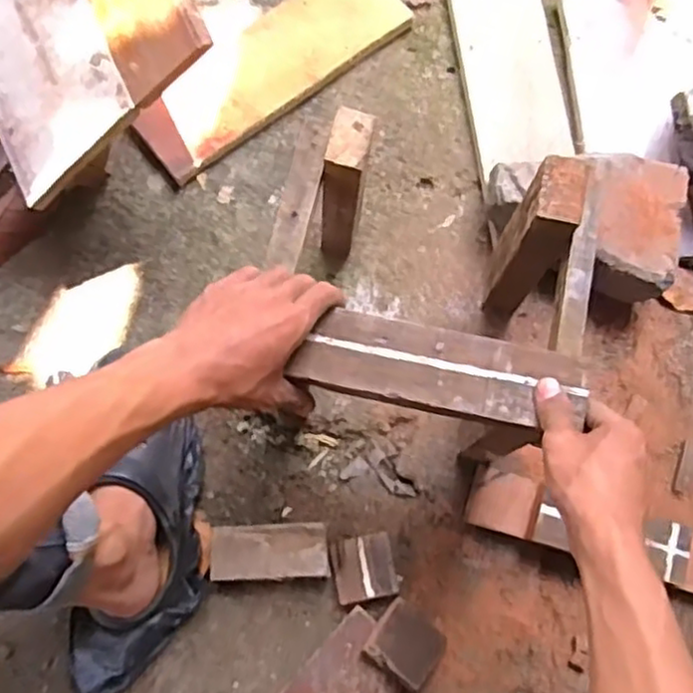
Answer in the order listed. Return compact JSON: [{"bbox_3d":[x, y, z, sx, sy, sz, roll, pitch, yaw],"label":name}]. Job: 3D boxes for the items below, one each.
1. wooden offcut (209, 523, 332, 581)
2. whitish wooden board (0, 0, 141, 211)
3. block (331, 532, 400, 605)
[{"bbox_3d":[-0.077,0.209,0.721,0.117,0.031,0.054,-2,77,-1],"label":"wooden offcut"},{"bbox_3d":[-0.310,-0.314,0.655,0.149,0.012,0.353,-32,77,22],"label":"whitish wooden board"},{"bbox_3d":[0.018,0.225,0.718,0.062,0.027,0.062,-11,77,-3],"label":"block"}]

